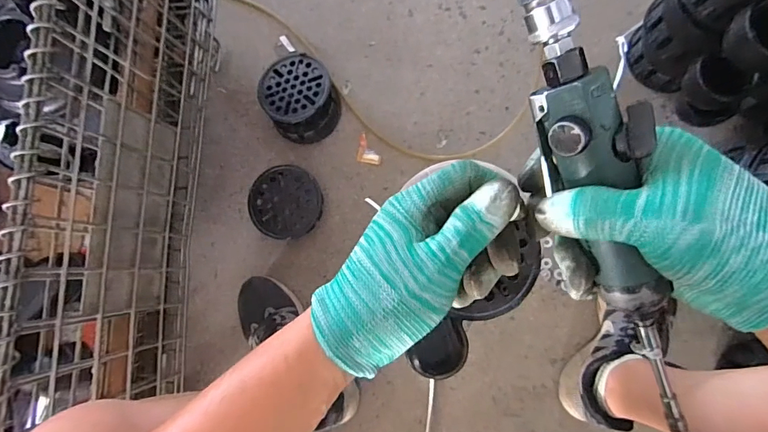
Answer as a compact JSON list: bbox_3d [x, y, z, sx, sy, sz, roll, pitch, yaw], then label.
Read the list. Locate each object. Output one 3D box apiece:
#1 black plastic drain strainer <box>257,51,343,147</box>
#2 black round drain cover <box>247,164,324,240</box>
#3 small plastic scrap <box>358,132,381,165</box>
[{"bbox_3d":[-0.156,-0.224,0.762,0.131,0.058,0.166,-24,82,5],"label":"black plastic drain strainer"},{"bbox_3d":[-0.180,-0.024,0.753,0.130,0.037,0.129,-1,85,8],"label":"black round drain cover"},{"bbox_3d":[-0.026,-0.127,0.767,0.046,0.008,0.055,10,86,8],"label":"small plastic scrap"}]

